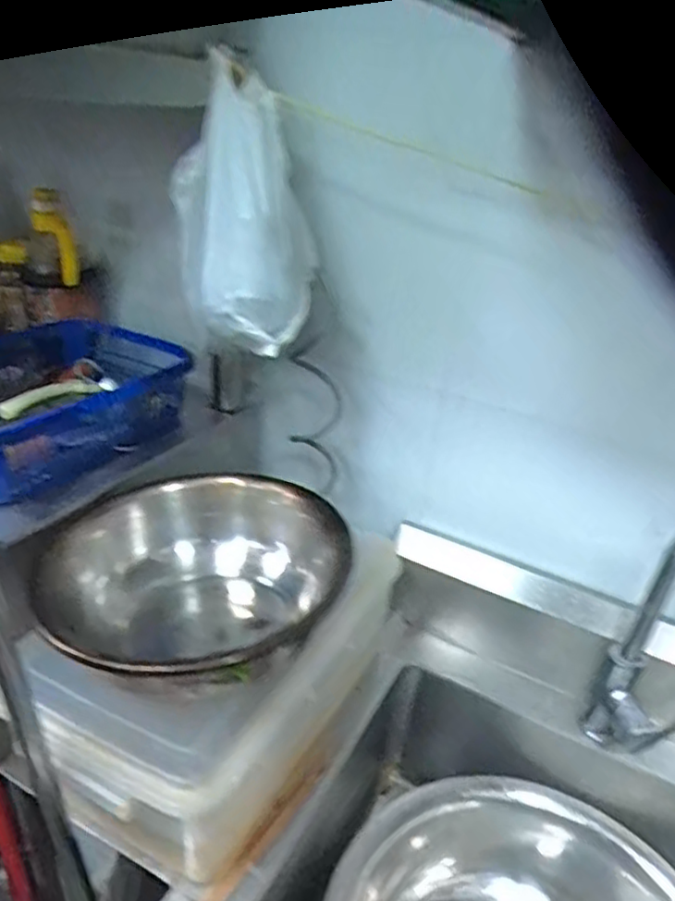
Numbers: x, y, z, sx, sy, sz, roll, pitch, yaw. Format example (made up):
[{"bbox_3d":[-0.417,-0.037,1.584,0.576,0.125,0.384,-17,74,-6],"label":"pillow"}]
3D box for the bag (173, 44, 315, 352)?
[{"bbox_3d":[-0.106,-0.271,0.747,0.144,0.315,0.140,-7,2,-20],"label":"bag"}]

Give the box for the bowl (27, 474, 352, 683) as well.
[{"bbox_3d":[-0.146,0.139,0.676,0.277,0.127,0.302,3,28,-2],"label":"bowl"}]

